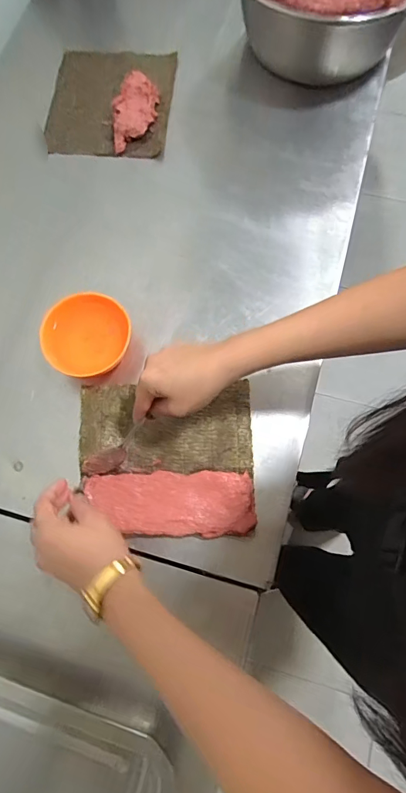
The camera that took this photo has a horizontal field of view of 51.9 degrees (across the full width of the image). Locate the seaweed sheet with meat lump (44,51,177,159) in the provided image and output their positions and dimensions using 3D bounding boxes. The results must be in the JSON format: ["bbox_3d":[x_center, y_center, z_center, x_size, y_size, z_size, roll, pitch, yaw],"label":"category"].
[{"bbox_3d":[-0.137,-0.452,0.620,0.172,0.029,0.198,5,75,3],"label":"seaweed sheet with meat lump"}]

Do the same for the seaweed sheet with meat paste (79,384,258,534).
[{"bbox_3d":[-0.044,0.069,0.483,0.198,0.015,0.172,-1,75,1],"label":"seaweed sheet with meat paste"}]

